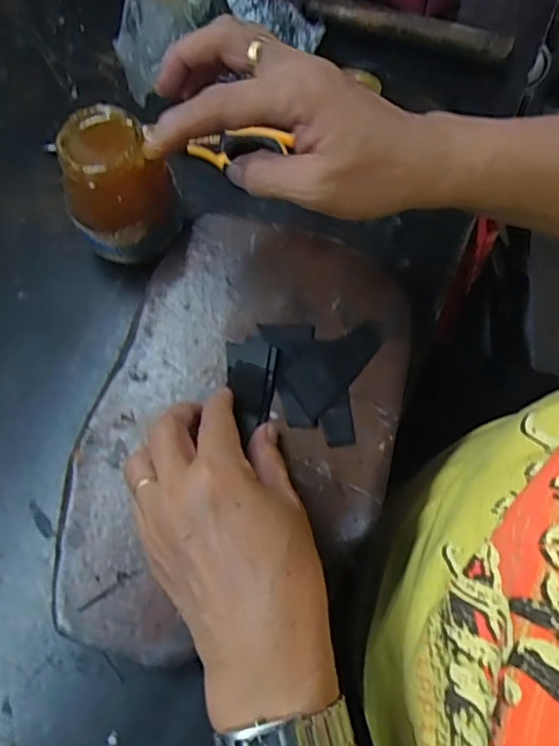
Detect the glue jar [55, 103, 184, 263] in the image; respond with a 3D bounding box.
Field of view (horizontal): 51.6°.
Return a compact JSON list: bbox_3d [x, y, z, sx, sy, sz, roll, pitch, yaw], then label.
[{"bbox_3d":[-0.098,-0.116,0.365,0.058,0.074,0.058,-1,66,3],"label":"glue jar"}]

